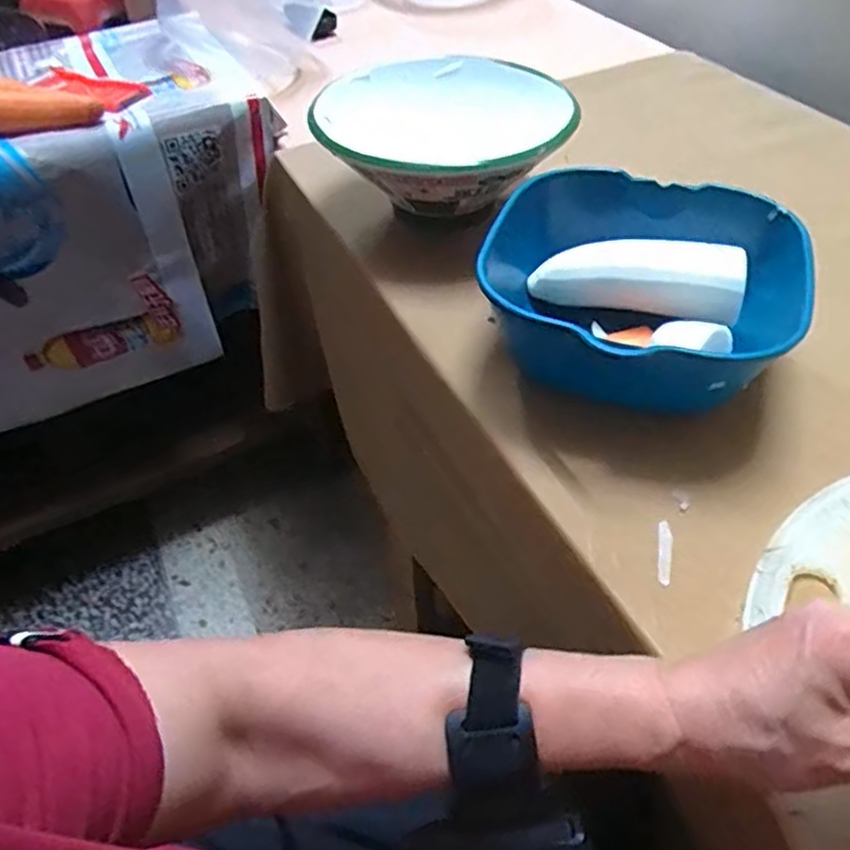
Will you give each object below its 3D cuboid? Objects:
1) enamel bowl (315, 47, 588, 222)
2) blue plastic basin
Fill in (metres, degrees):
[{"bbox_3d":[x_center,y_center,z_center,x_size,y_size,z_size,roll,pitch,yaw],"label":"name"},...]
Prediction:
[{"bbox_3d":[0.009,-0.249,0.642,0.208,0.104,0.221,-1,48,1],"label":"enamel bowl"},{"bbox_3d":[0.153,-0.103,0.515,0.213,0.085,0.213,13,49,14],"label":"blue plastic basin"}]

